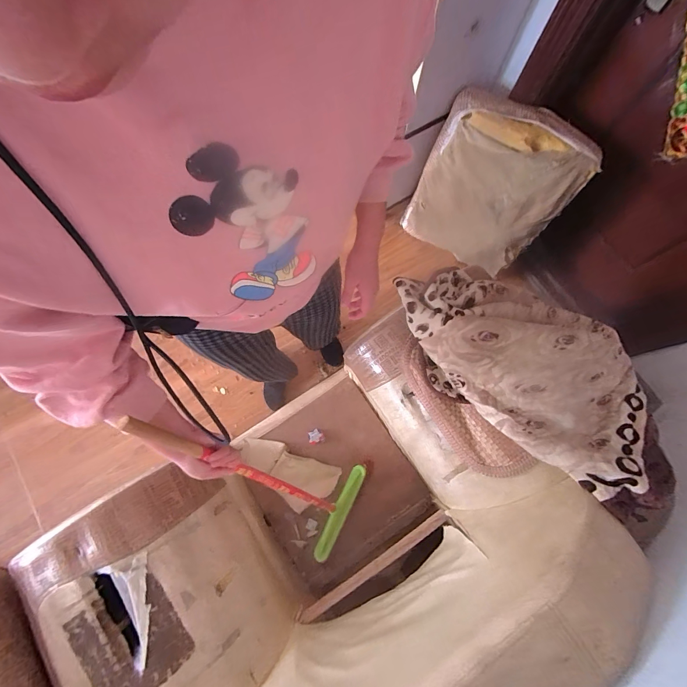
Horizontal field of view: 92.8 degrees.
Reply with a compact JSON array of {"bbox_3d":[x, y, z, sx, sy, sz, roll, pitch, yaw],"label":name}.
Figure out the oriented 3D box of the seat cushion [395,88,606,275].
[{"bbox_3d":[0.586,-0.610,1.355,0.552,0.607,0.149,31,54,6],"label":"seat cushion"}]

